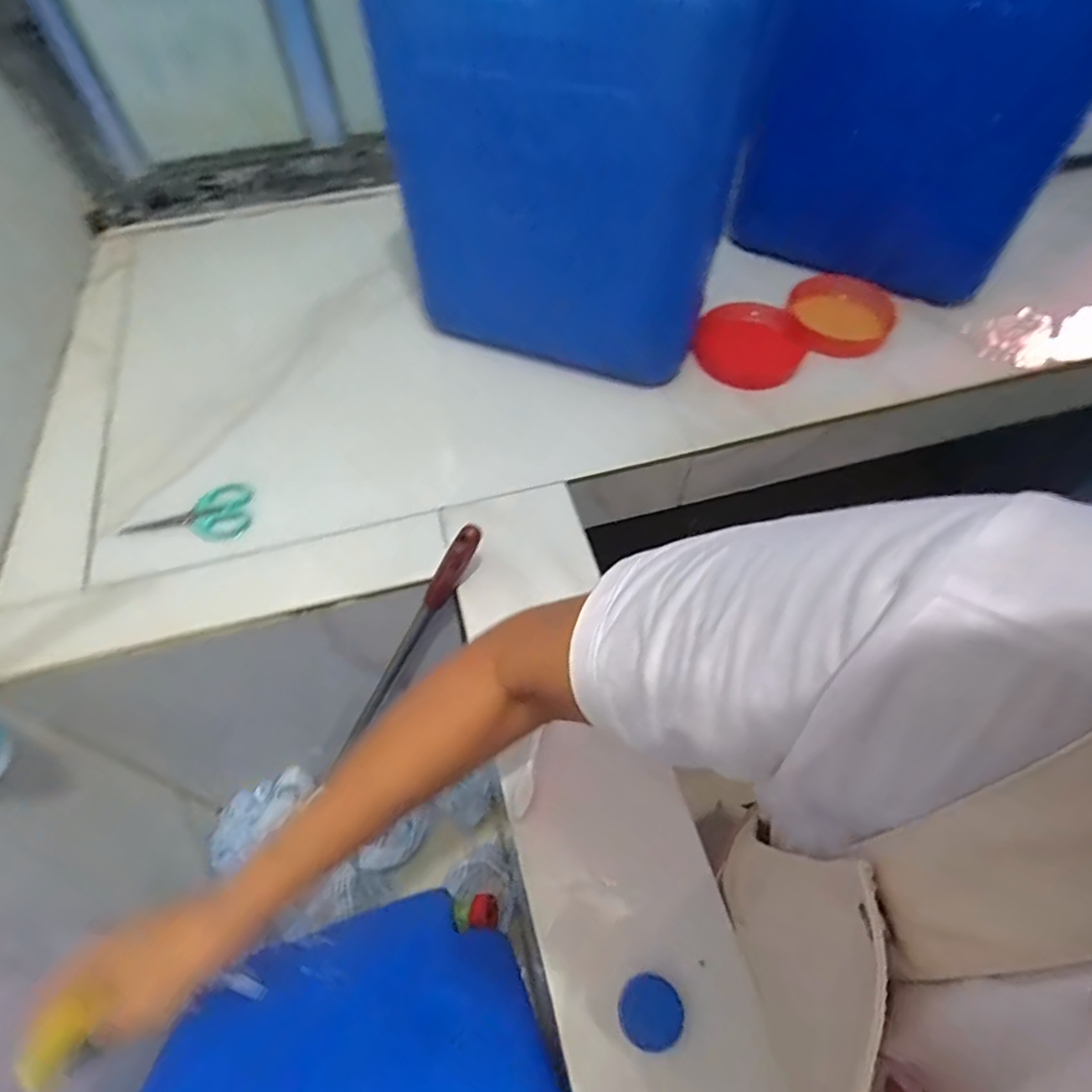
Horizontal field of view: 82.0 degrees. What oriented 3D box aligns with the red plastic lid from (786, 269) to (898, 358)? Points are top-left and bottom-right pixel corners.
[{"bbox_3d":[0.357,-0.281,0.761,0.120,0.034,0.137,20,59,14],"label":"red plastic lid"}]

